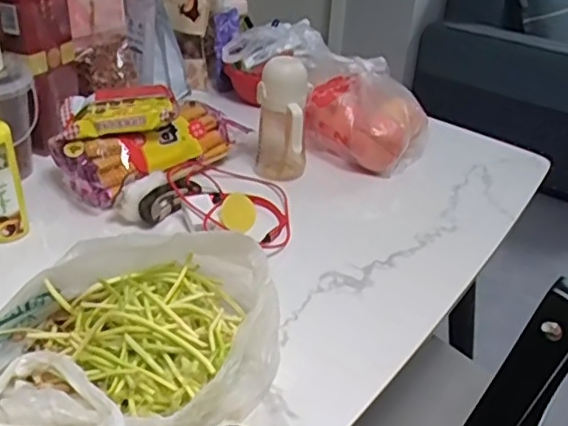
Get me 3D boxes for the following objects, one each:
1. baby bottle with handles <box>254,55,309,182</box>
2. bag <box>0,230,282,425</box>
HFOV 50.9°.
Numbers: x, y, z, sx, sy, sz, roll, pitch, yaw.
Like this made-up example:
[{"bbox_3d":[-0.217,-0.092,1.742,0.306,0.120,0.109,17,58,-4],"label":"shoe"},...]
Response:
[{"bbox_3d":[-0.004,-0.128,0.853,0.069,0.182,0.063,5,33,2],"label":"baby bottle with handles"},{"bbox_3d":[-0.132,0.111,0.520,0.272,0.086,0.197,-25,43,-37],"label":"bag"}]

